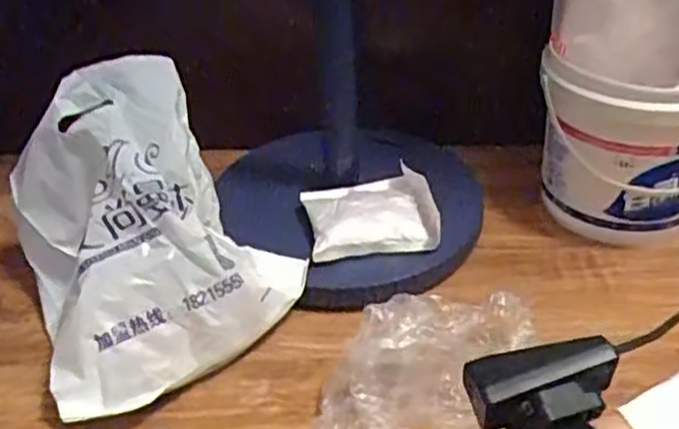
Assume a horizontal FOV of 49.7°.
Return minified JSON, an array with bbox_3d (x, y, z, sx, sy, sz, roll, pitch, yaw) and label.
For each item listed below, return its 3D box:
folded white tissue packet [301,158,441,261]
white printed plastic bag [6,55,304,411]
[{"bbox_3d":[0.032,-0.007,0.771,0.131,0.042,0.096,-4,48,-5],"label":"folded white tissue packet"},{"bbox_3d":[-0.197,0.016,0.698,0.242,0.217,0.243,-26,42,-28],"label":"white printed plastic bag"}]

